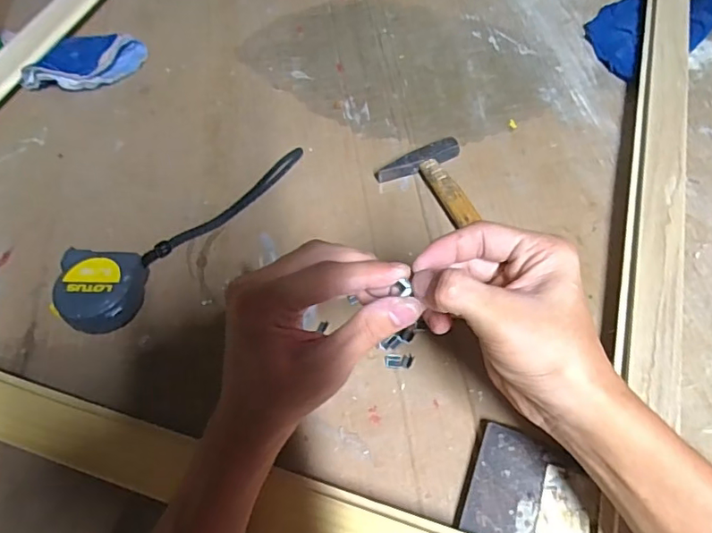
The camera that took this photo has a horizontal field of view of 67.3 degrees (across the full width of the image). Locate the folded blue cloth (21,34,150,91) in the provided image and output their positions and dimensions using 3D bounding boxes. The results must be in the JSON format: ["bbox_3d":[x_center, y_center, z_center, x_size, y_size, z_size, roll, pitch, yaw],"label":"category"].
[{"bbox_3d":[-0.286,-0.215,0.564,0.122,0.031,0.044,-31,61,-17],"label":"folded blue cloth"}]

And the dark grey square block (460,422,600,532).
[{"bbox_3d":[0.110,0.142,0.335,0.072,0.013,0.067,16,59,12],"label":"dark grey square block"}]

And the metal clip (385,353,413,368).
[{"bbox_3d":[0.032,0.069,0.391,0.021,0.004,0.010,0,57,3],"label":"metal clip"}]

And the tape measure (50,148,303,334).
[{"bbox_3d":[-0.151,-0.046,0.452,0.077,0.035,0.241,29,63,19],"label":"tape measure"}]

